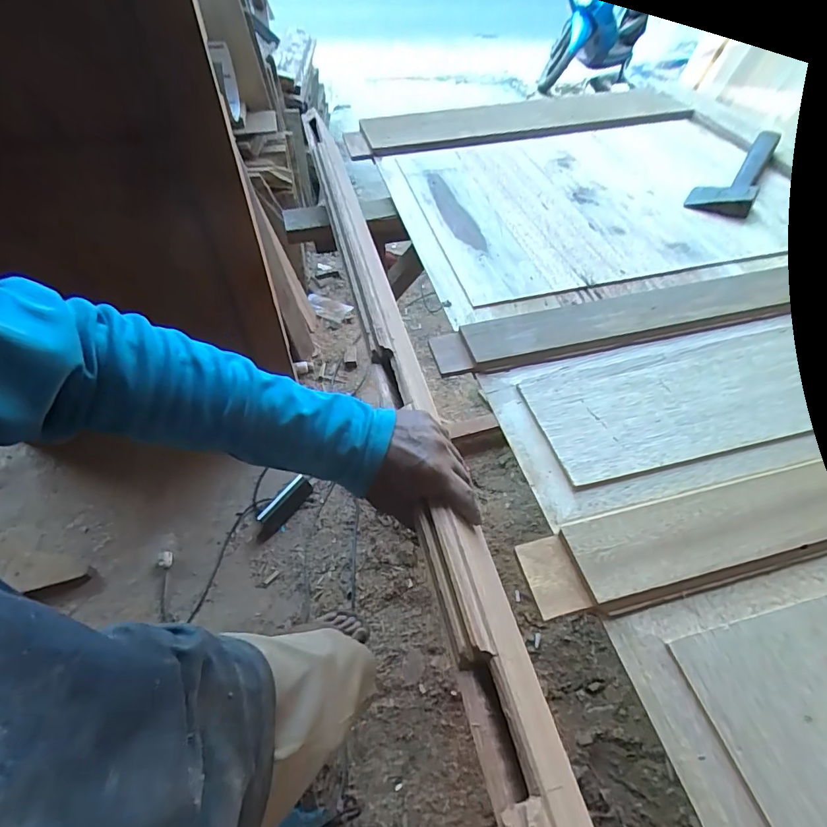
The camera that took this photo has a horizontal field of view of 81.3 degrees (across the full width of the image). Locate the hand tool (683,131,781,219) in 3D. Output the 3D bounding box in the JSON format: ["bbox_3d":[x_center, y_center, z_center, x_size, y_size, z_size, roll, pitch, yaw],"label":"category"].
[{"bbox_3d":[0.680,-0.516,1.013,0.114,0.039,0.377,26,54,21],"label":"hand tool"}]

